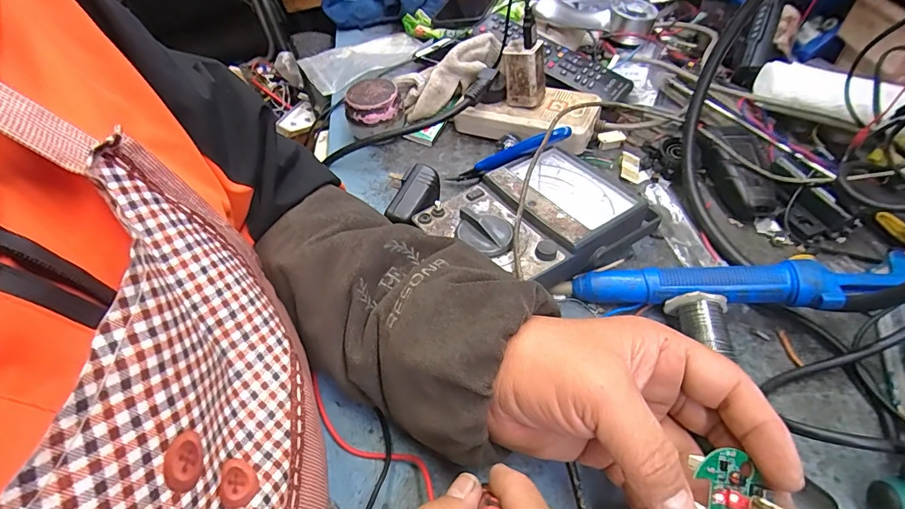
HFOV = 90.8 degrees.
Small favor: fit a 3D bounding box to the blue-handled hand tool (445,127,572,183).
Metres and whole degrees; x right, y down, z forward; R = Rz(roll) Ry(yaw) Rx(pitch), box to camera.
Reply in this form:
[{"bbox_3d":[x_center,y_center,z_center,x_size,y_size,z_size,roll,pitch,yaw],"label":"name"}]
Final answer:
[{"bbox_3d":[0.051,-0.090,0.420,0.122,0.019,0.015,-20,43,28],"label":"blue-handled hand tool"}]

